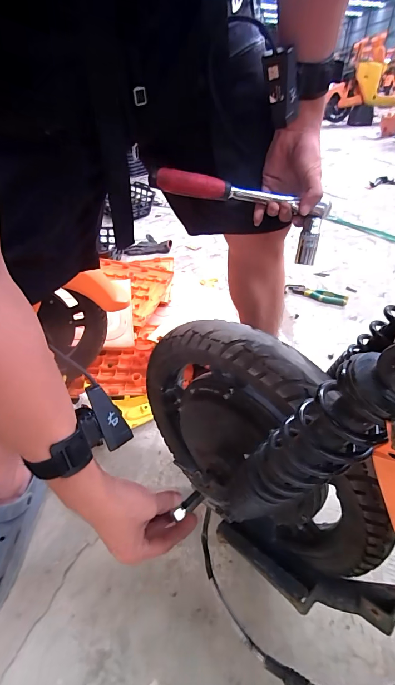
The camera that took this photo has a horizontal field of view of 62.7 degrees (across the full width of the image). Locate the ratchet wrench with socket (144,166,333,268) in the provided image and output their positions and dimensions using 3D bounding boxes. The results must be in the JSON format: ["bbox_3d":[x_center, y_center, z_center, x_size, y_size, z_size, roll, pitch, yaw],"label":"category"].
[{"bbox_3d":[0.060,-0.180,0.423,0.243,0.078,0.033,15,38,-16],"label":"ratchet wrench with socket"}]

